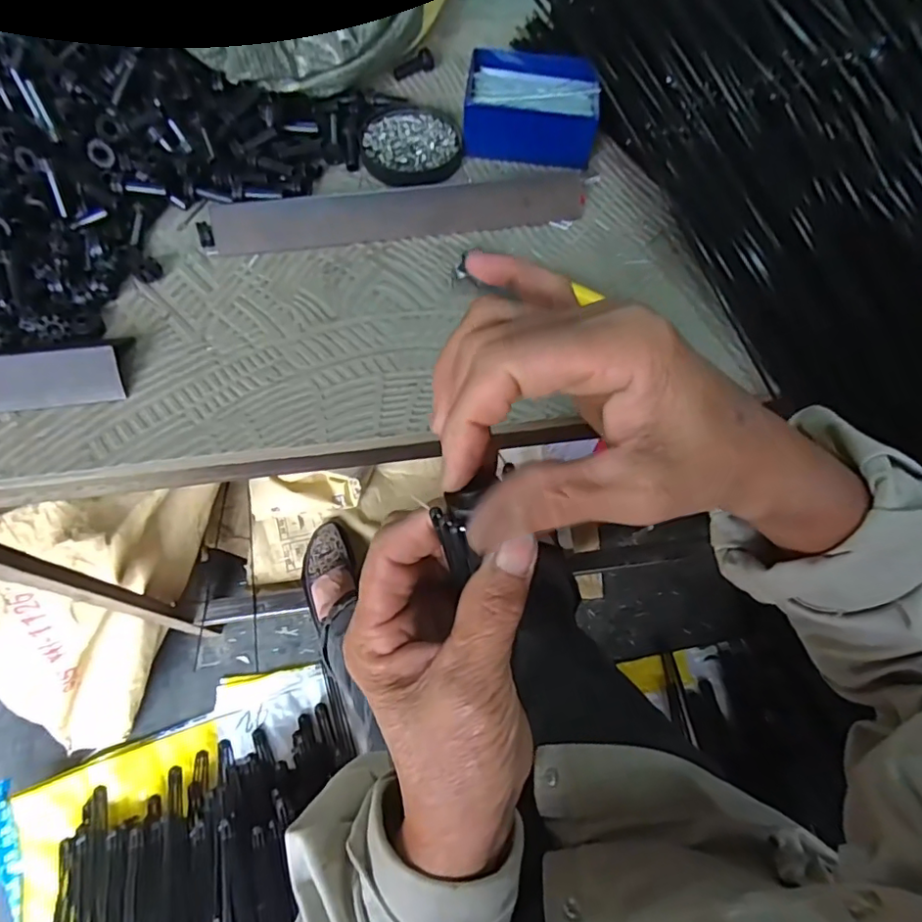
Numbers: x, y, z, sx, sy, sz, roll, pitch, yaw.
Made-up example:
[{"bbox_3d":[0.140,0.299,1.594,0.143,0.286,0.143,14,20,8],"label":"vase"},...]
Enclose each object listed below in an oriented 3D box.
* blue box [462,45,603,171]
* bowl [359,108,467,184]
[{"bbox_3d":[0.060,-0.303,0.475,0.110,0.041,0.091,6,66,1],"label":"blue box"},{"bbox_3d":[-0.043,-0.268,0.470,0.081,0.012,0.081,1,66,-2],"label":"bowl"}]

